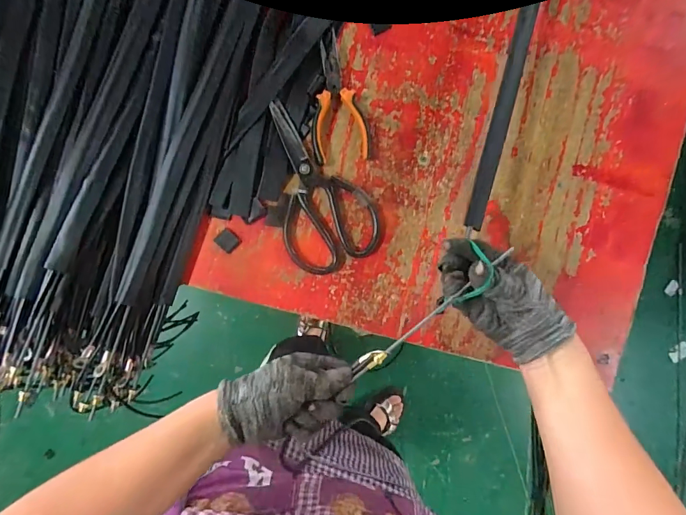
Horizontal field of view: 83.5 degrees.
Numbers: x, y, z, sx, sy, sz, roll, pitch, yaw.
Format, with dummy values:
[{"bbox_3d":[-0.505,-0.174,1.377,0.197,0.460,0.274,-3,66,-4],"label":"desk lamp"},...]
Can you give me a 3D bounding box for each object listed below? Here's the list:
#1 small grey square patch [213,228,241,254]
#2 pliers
[{"bbox_3d":[-0.144,-0.021,0.479,0.027,0.004,0.024,42,89,-1],"label":"small grey square patch"},{"bbox_3d":[-0.010,-0.195,0.470,0.068,0.019,0.149,-9,90,-1],"label":"pliers"}]

